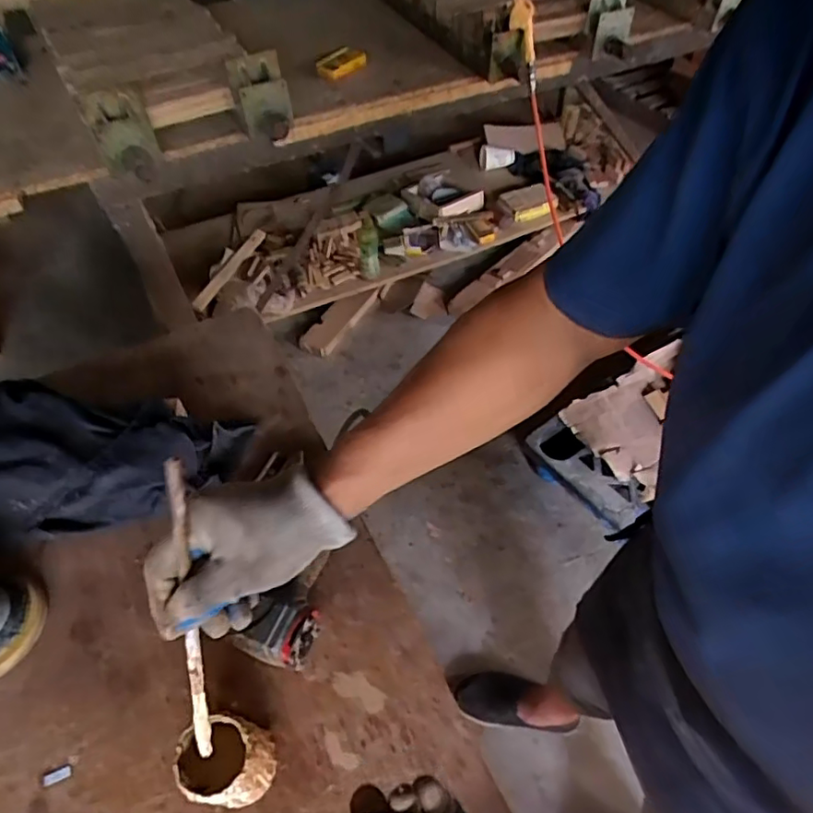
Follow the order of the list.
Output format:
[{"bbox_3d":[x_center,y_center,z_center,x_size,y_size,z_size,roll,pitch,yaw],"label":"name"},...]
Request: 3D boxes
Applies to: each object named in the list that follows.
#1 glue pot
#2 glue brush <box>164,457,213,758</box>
[{"bbox_3d":[-0.158,0.317,0.516,0.069,0.093,0.066,-1,52,2],"label":"glue pot"},{"bbox_3d":[-0.151,0.152,0.403,0.013,0.262,0.008,7,24,9],"label":"glue brush"}]

